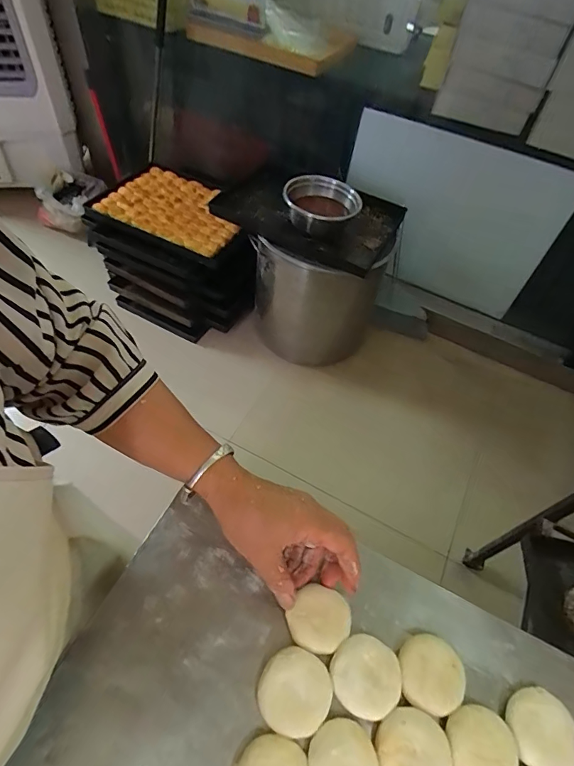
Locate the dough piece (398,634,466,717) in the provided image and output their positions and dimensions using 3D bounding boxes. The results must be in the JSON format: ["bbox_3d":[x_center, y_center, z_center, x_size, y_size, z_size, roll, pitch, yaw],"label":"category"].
[{"bbox_3d":[0.128,0.260,0.381,0.055,0.021,0.057,3,54,-4],"label":"dough piece"}]

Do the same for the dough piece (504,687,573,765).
[{"bbox_3d":[0.215,0.295,0.361,0.054,0.020,0.055,3,54,-4],"label":"dough piece"}]

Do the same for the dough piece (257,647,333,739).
[{"bbox_3d":[0.006,0.258,0.357,0.057,0.022,0.058,3,54,-4],"label":"dough piece"}]

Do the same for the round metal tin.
[{"bbox_3d":[0.102,-0.578,1.388,0.238,0.100,0.247,3,54,-4],"label":"round metal tin"}]

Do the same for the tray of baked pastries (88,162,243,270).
[{"bbox_3d":[-0.421,-0.663,1.632,0.561,0.047,0.403,25,55,12],"label":"tray of baked pastries"}]

